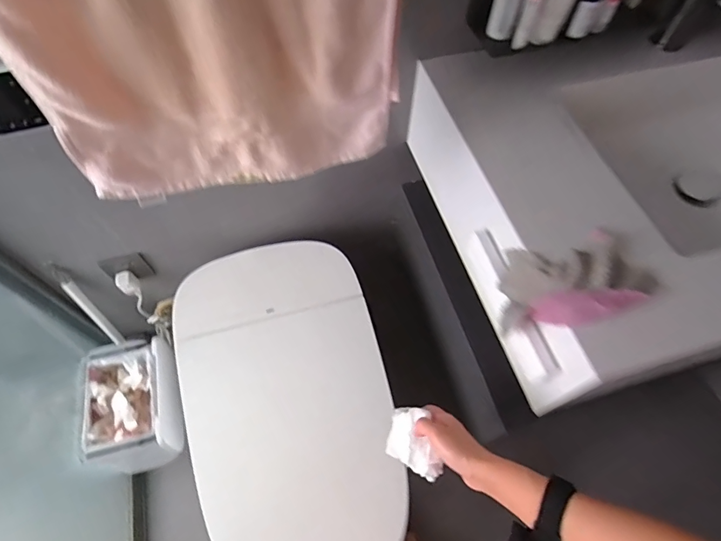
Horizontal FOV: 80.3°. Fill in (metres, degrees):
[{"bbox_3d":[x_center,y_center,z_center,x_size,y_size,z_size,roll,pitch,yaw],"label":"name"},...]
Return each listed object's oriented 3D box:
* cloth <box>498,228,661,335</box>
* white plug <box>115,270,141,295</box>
[{"bbox_3d":[0.256,0.020,0.520,0.158,0.087,0.117,-3,60,-3],"label":"cloth"},{"bbox_3d":[-0.519,0.028,0.956,0.041,0.063,0.030,-38,67,-21],"label":"white plug"}]

